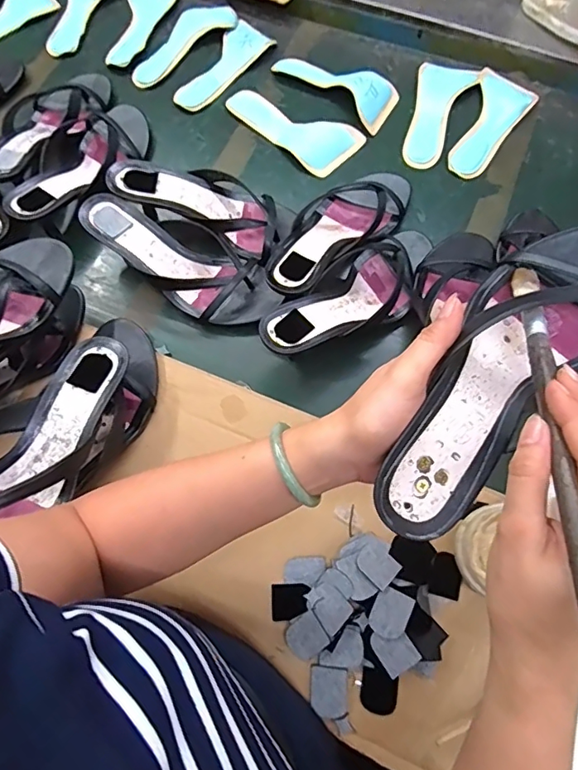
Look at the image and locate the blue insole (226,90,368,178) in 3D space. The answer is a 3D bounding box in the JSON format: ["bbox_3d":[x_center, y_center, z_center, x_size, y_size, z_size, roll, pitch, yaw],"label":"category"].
[{"bbox_3d":[0.004,-0.360,0.689,0.188,0.012,0.091,40,74,14],"label":"blue insole"}]

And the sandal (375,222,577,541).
[{"bbox_3d":[0.140,-0.007,0.313,0.096,0.060,0.236,41,82,14],"label":"sandal"}]

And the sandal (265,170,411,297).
[{"bbox_3d":[0.056,-0.187,0.588,0.095,0.053,0.247,35,59,13],"label":"sandal"}]

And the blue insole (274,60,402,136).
[{"bbox_3d":[0.072,-0.429,0.710,0.186,0.027,0.077,42,75,15],"label":"blue insole"}]

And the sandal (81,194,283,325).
[{"bbox_3d":[-0.123,-0.144,0.571,0.238,0.057,0.093,31,72,-2],"label":"sandal"}]

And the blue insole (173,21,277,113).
[{"bbox_3d":[-0.102,-0.460,0.729,0.070,0.012,0.176,38,74,14],"label":"blue insole"}]

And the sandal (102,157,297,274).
[{"bbox_3d":[-0.101,-0.222,0.598,0.213,0.059,0.100,20,70,-5],"label":"sandal"}]

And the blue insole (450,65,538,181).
[{"bbox_3d":[0.272,-0.351,0.680,0.077,0.010,0.184,25,71,10],"label":"blue insole"}]

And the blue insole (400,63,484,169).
[{"bbox_3d":[0.199,-0.374,0.690,0.075,0.004,0.188,20,70,8],"label":"blue insole"}]

